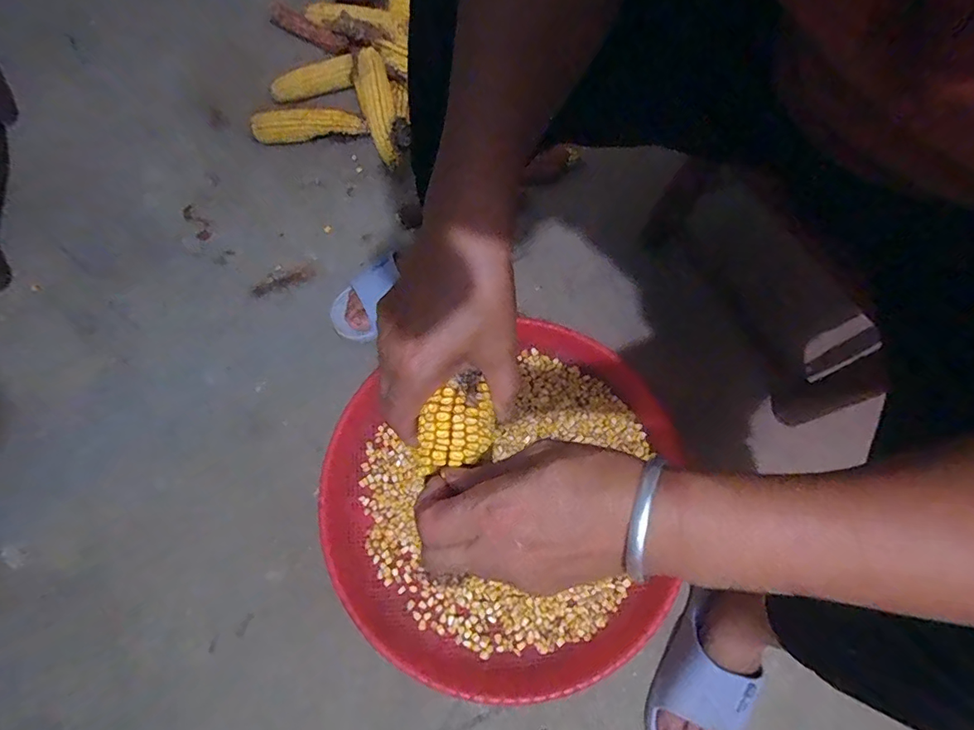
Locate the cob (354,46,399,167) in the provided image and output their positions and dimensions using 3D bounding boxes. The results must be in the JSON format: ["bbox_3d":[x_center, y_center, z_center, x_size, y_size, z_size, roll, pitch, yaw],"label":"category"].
[{"bbox_3d":[-0.185,-0.433,0.829,0.056,0.054,0.194,-14,88,-6],"label":"cob"}]

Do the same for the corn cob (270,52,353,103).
[{"bbox_3d":[-0.308,-0.506,0.866,0.150,0.037,0.049,-27,73,-9],"label":"corn cob"}]

